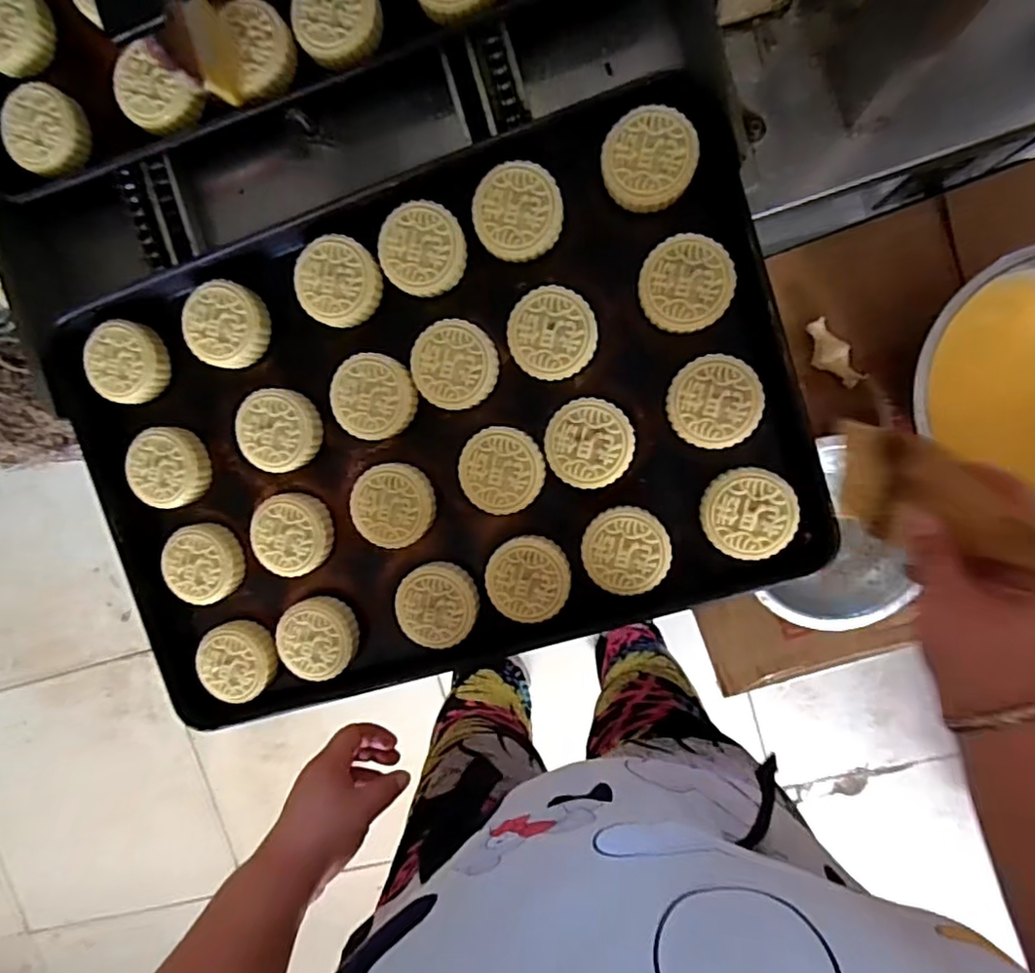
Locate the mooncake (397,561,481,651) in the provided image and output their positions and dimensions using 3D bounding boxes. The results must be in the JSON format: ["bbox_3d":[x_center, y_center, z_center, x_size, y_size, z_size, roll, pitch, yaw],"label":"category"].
[{"bbox_3d":[-0.069,0.103,0.540,0.069,0.024,0.069,6,97,6],"label":"mooncake"}]

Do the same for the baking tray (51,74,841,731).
[{"bbox_3d":[-0.076,-0.043,0.526,0.588,0.044,0.395,-17,94,9],"label":"baking tray"}]

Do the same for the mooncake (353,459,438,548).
[{"bbox_3d":[-0.107,0.016,0.536,0.072,0.023,0.070,1,95,8],"label":"mooncake"}]

